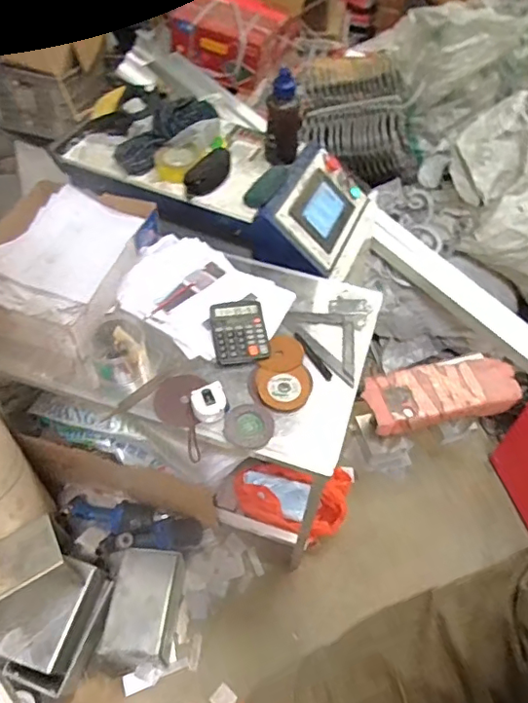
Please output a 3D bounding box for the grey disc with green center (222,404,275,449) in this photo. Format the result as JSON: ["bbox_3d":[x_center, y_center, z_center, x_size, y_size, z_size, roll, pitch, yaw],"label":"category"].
[{"bbox_3d":[-0.030,0.144,1.065,0.095,0.012,0.089,1,66,-3],"label":"grey disc with green center"}]

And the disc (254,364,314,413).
[{"bbox_3d":[0.042,0.075,1.117,0.114,0.009,0.106,1,52,-2],"label":"disc"}]

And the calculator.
[{"bbox_3d":[-0.052,-0.047,1.180,0.116,0.036,0.144,-8,53,-8],"label":"calculator"}]

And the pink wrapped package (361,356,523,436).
[{"bbox_3d":[0.501,0.118,1.534,0.448,0.081,0.182,-9,53,-9],"label":"pink wrapped package"}]

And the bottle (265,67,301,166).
[{"bbox_3d":[0.049,-0.572,1.354,0.087,0.222,0.083,4,32,0],"label":"bottle"}]

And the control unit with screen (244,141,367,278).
[{"bbox_3d":[0.126,-0.362,1.396,0.211,0.134,0.340,24,55,15],"label":"control unit with screen"}]

